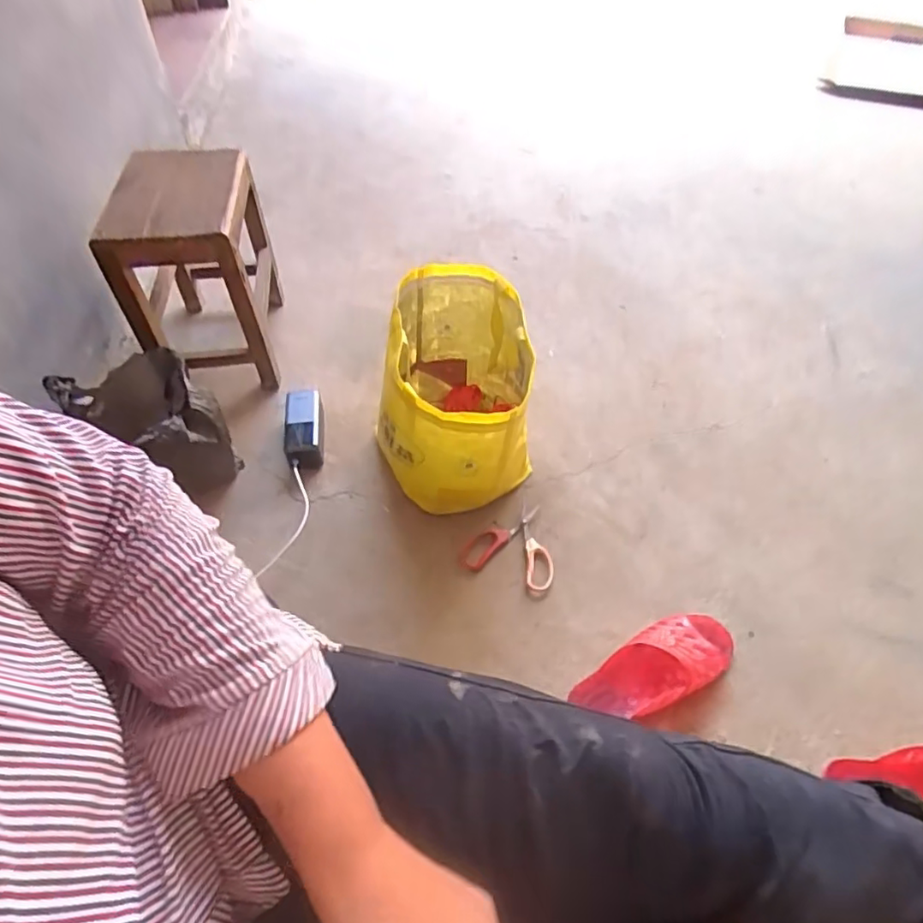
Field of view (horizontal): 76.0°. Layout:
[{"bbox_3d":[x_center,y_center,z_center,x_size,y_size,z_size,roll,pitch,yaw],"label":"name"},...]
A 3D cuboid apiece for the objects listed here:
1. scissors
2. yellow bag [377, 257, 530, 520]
[{"bbox_3d":[0.080,0.119,0.877,0.133,0.009,0.138,19,53,12],"label":"scissors"},{"bbox_3d":[-0.008,-0.092,0.880,0.218,0.257,0.283,5,52,1],"label":"yellow bag"}]

